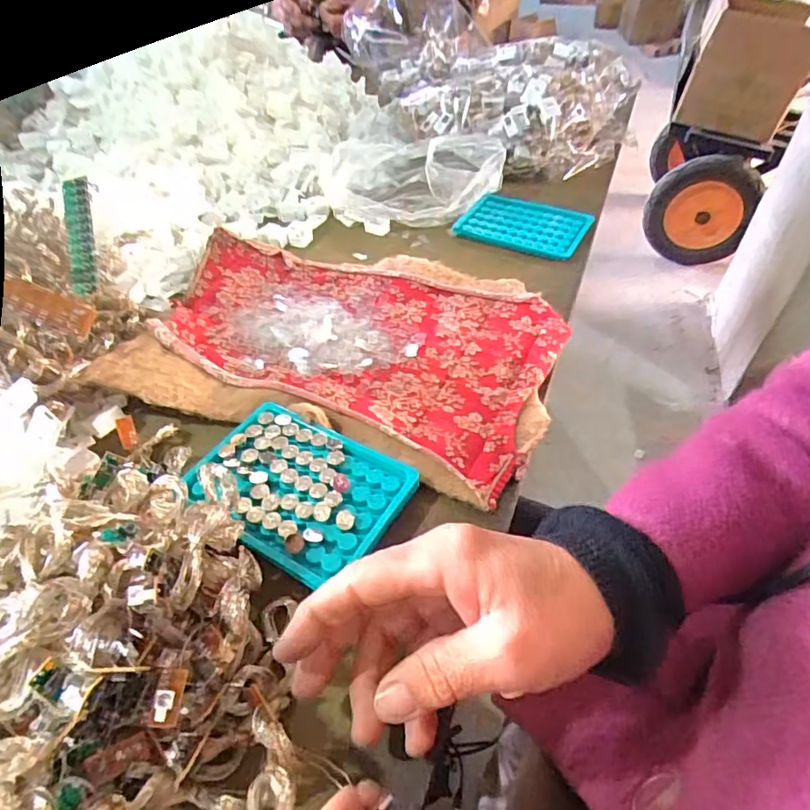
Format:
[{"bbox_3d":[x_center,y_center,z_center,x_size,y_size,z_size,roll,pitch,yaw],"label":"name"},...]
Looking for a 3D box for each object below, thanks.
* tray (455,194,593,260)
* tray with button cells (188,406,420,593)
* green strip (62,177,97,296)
[{"bbox_3d":[0.129,-0.197,0.583,0.130,0.014,0.088,21,50,21],"label":"tray"},{"bbox_3d":[-0.068,0.052,0.341,0.127,0.017,0.092,23,50,22],"label":"tray with button cells"},{"bbox_3d":[-0.266,-0.140,0.439,0.025,0.006,0.119,-23,69,8],"label":"green strip"}]

